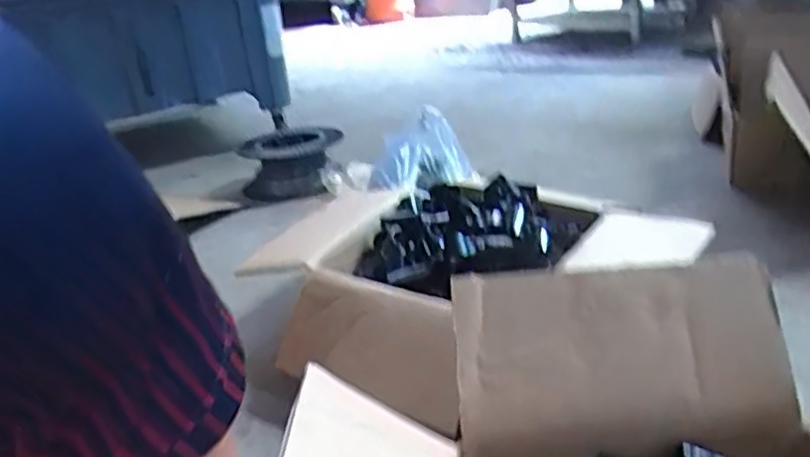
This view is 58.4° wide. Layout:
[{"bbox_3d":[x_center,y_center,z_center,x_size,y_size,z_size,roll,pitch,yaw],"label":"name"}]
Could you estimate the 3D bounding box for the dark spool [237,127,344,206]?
[{"bbox_3d":[-0.279,-0.152,1.767,0.236,0.128,0.256,-6,23,2],"label":"dark spool"}]

